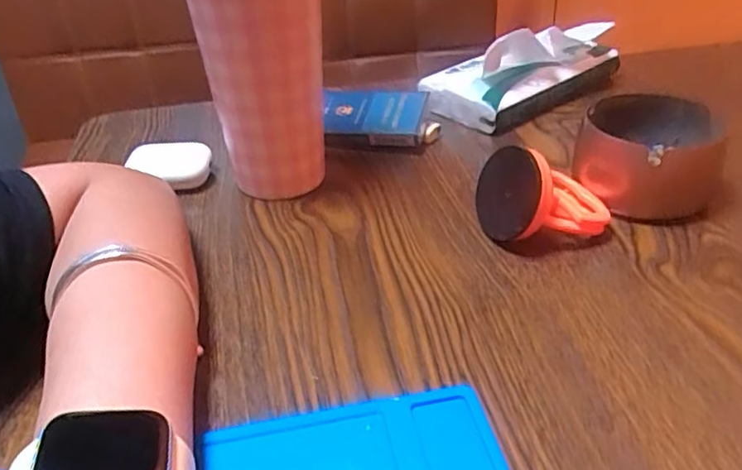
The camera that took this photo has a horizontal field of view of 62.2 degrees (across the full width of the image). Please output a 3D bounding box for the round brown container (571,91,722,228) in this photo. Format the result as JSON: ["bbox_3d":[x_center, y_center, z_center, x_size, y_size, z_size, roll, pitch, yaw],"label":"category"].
[{"bbox_3d":[0.175,-0.049,0.387,0.082,0.048,0.080,-2,35,1],"label":"round brown container"}]

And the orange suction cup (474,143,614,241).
[{"bbox_3d":[0.103,-0.027,0.367,0.071,0.052,0.058,-9,35,-9],"label":"orange suction cup"}]

